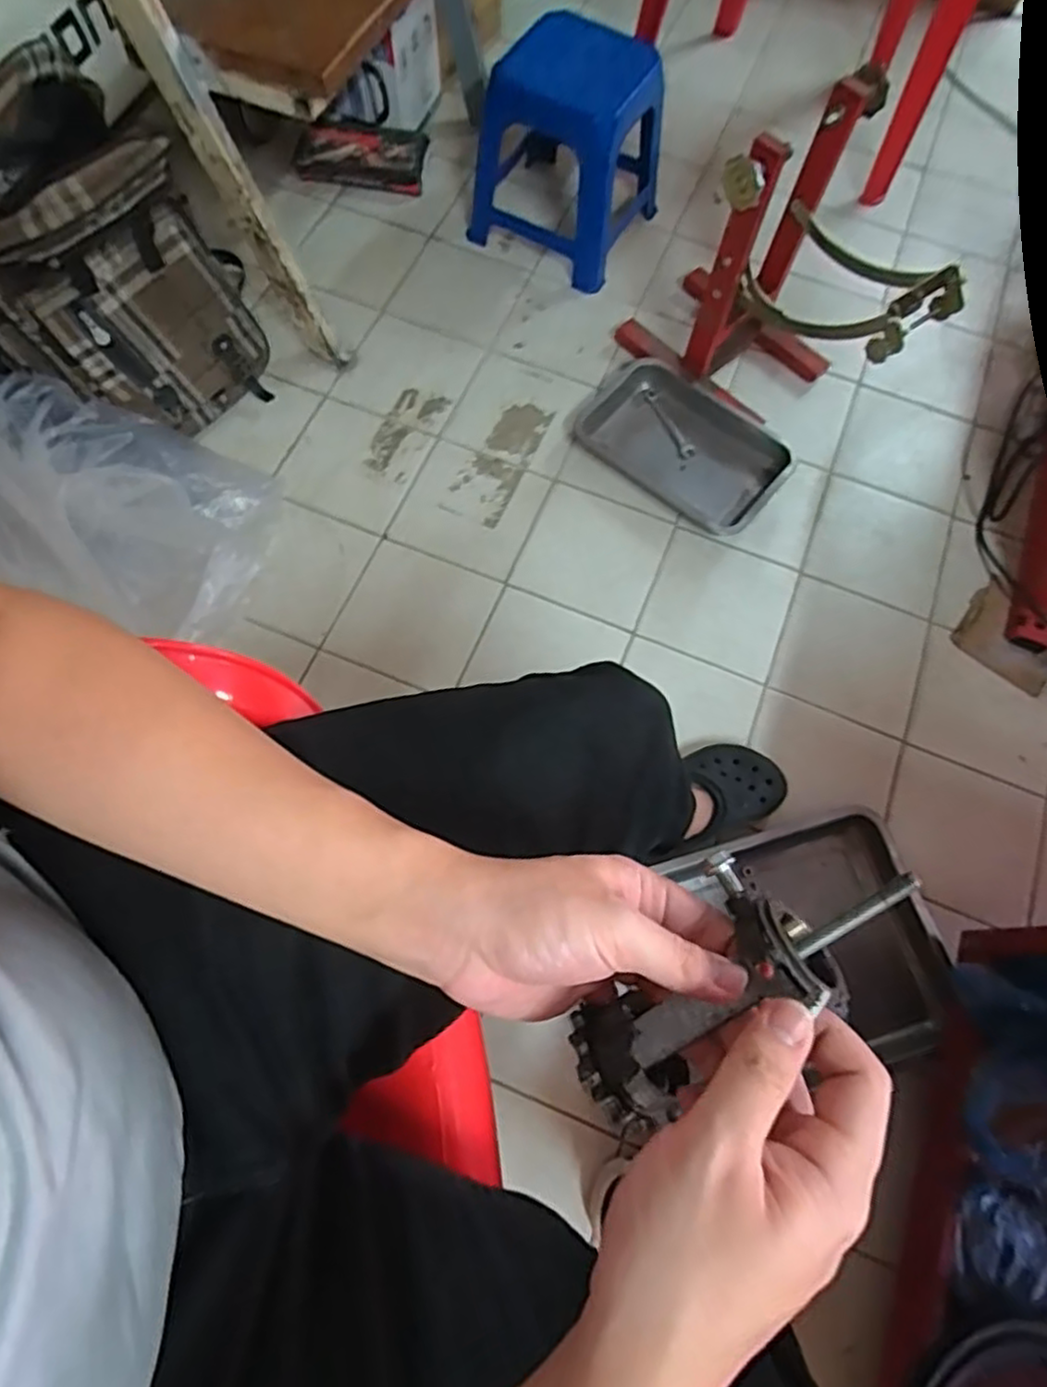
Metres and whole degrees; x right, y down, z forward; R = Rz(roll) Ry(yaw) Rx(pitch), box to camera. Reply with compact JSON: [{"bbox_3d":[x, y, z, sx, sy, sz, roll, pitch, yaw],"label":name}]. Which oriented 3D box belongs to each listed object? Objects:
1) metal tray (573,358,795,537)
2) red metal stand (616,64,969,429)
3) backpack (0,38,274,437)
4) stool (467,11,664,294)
[{"bbox_3d":[0.247,-0.383,1.079,0.317,0.042,0.195,38,77,11],"label":"metal tray"},{"bbox_3d":[0.370,-0.584,0.970,0.413,0.360,0.237,32,73,10],"label":"red metal stand"},{"bbox_3d":[-0.532,-0.522,0.892,0.195,0.344,0.303,36,73,10],"label":"backpack"},{"bbox_3d":[0.064,-0.855,1.092,0.259,0.248,0.221,27,71,7],"label":"stool"}]

